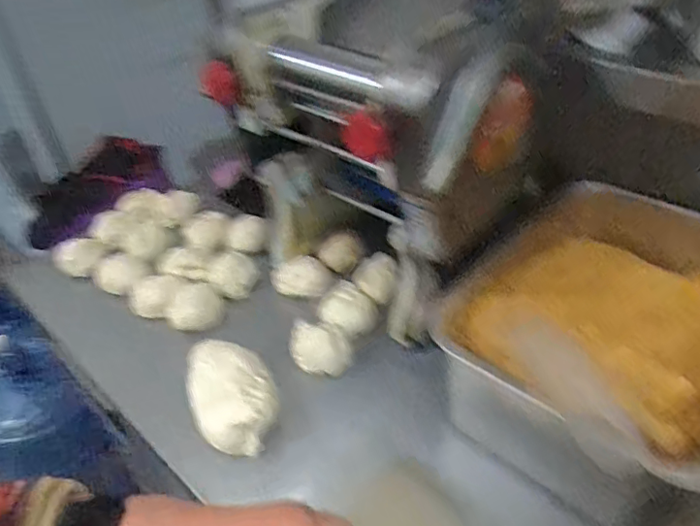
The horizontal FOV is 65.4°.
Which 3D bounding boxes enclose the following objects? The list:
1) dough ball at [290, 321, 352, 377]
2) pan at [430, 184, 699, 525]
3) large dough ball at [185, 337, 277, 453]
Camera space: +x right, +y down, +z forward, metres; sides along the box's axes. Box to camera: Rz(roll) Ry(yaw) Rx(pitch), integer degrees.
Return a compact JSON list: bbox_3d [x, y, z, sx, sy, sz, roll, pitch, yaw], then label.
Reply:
[{"bbox_3d":[-0.036,0.103,0.676,0.070,0.049,0.055,-4,40,0],"label":"dough ball"},{"bbox_3d":[0.275,0.074,0.584,0.267,0.148,0.355,28,49,33],"label":"pan"},{"bbox_3d":[-0.133,0.150,0.621,0.090,0.065,0.146,-17,41,-15],"label":"large dough ball"}]

